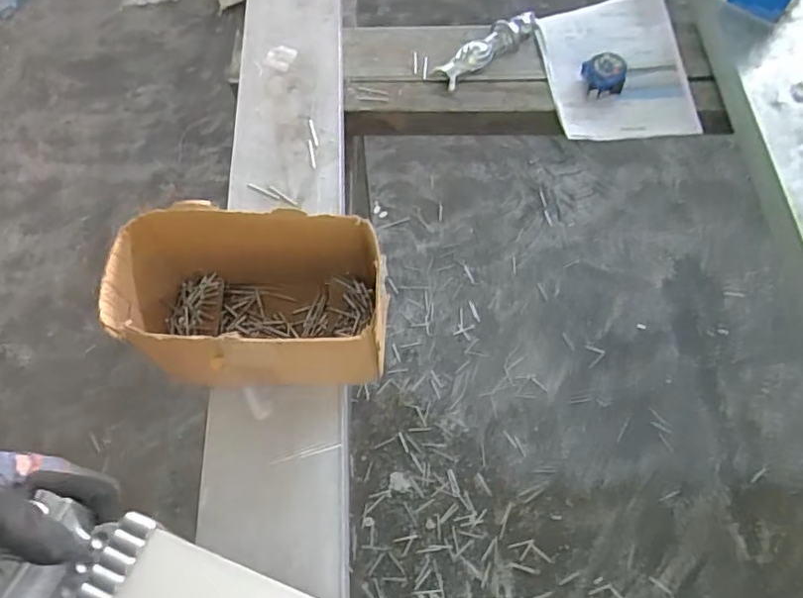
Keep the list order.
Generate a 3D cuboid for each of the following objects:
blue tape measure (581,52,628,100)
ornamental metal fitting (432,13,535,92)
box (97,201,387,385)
[{"bbox_3d":[0.315,-0.345,0.906,0.062,0.040,0.059,-7,64,-2],"label":"blue tape measure"},{"bbox_3d":[0.142,-0.409,0.948,0.204,0.031,0.044,-39,69,-16],"label":"ornamental metal fitting"},{"bbox_3d":[-0.151,0.011,0.614,0.262,0.158,0.145,0,64,2],"label":"box"}]

